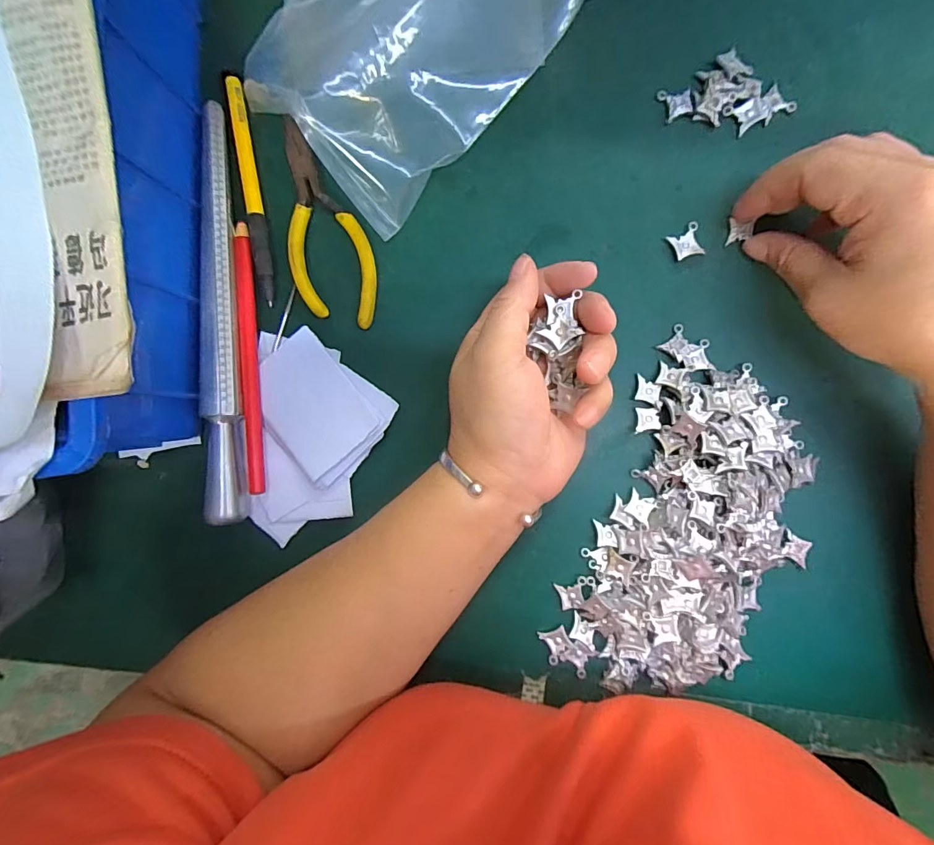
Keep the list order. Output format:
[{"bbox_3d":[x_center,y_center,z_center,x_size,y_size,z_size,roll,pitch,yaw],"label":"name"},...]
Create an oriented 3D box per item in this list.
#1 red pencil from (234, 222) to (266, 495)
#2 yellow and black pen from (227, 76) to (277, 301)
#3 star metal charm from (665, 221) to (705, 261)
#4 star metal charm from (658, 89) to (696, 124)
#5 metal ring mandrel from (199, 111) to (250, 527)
[{"bbox_3d":[-0.126,-0.037,0.255,0.008,0.010,0.154,-4,89,3],"label":"red pencil"},{"bbox_3d":[-0.126,-0.135,0.258,0.010,0.007,0.129,-10,89,3],"label":"yellow and black pen"},{"bbox_3d":[0.124,-0.101,0.247,0.018,0.004,0.018,-28,88,3],"label":"star metal charm"},{"bbox_3d":[0.118,-0.180,0.247,0.016,0.004,0.018,-18,89,3],"label":"star metal charm"},{"bbox_3d":[-0.140,-0.061,0.253,0.020,0.017,0.233,-1,90,3],"label":"metal ring mandrel"}]

